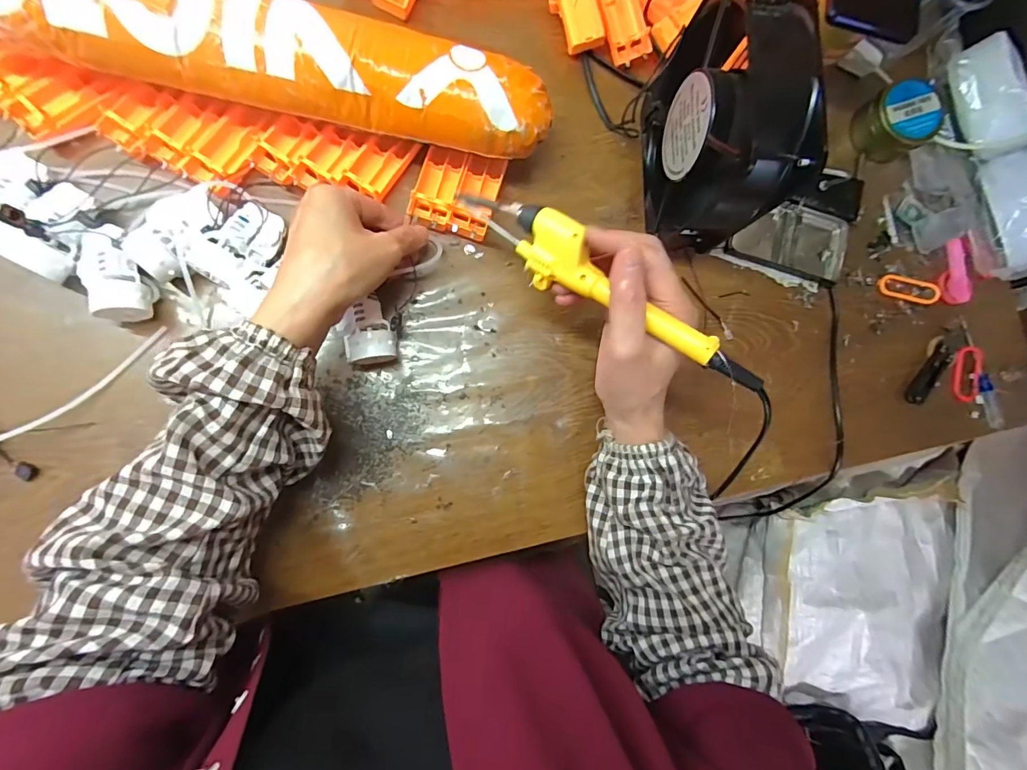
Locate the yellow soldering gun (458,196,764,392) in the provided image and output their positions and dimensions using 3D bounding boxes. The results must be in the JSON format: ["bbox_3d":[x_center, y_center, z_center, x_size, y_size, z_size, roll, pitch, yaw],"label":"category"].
[{"bbox_3d":[0.058,-0.065,0.295,0.223,0.037,0.034,37,85,11],"label":"yellow soldering gun"}]

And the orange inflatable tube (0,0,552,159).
[{"bbox_3d":[-0.169,-0.230,0.327,0.390,0.066,0.066,9,84,-7],"label":"orange inflatable tube"}]

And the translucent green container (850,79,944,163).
[{"bbox_3d":[0.373,-0.256,0.439,0.055,0.048,0.062,-29,90,-9],"label":"translucent green container"}]

